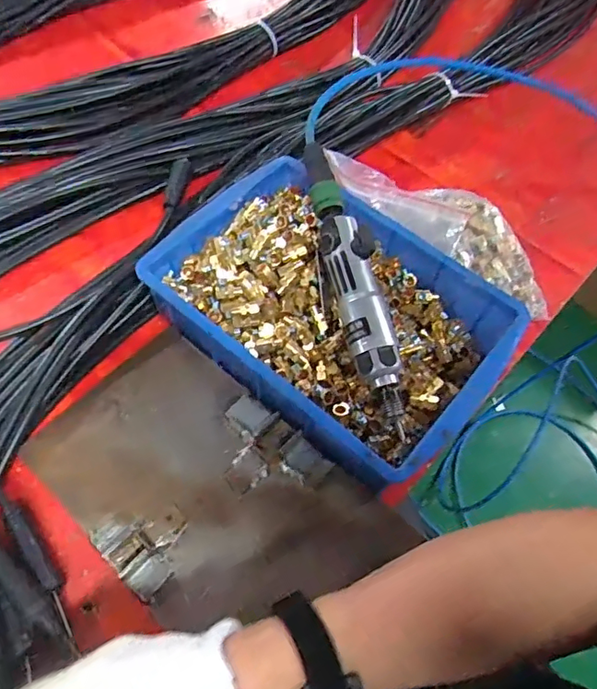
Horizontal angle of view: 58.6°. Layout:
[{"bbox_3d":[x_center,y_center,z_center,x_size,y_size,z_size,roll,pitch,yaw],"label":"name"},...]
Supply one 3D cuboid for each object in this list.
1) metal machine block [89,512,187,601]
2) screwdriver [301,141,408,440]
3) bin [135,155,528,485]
[{"bbox_3d":[-0.120,0.151,0.413,0.067,0.011,0.058,38,67,16],"label":"metal machine block"},{"bbox_3d":[0.047,-0.063,0.466,0.046,0.046,0.267,-10,62,-10],"label":"screwdriver"},{"bbox_3d":[0.030,-0.036,0.486,0.296,0.072,0.217,37,66,15],"label":"bin"}]

